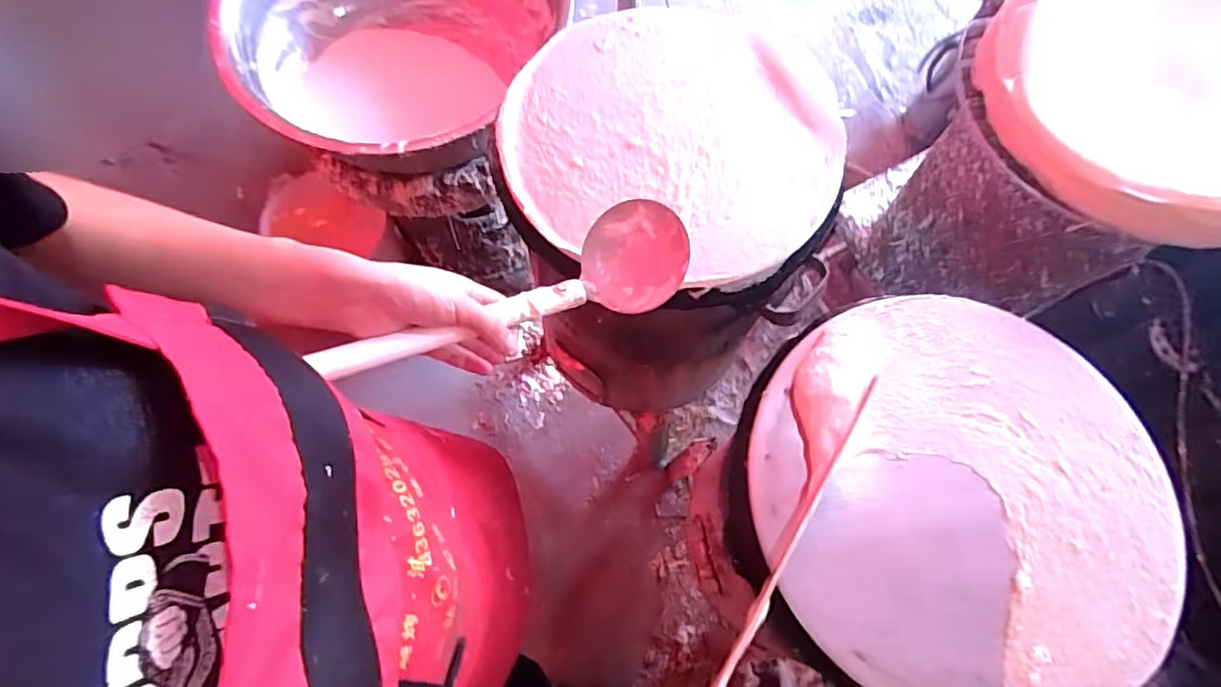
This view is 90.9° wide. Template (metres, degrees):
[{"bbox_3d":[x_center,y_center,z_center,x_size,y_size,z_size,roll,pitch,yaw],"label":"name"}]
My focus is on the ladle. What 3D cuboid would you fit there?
[{"bbox_3d":[-0.070,-0.036,0.458,0.292,0.055,0.089,-22,70,-26],"label":"ladle"}]

